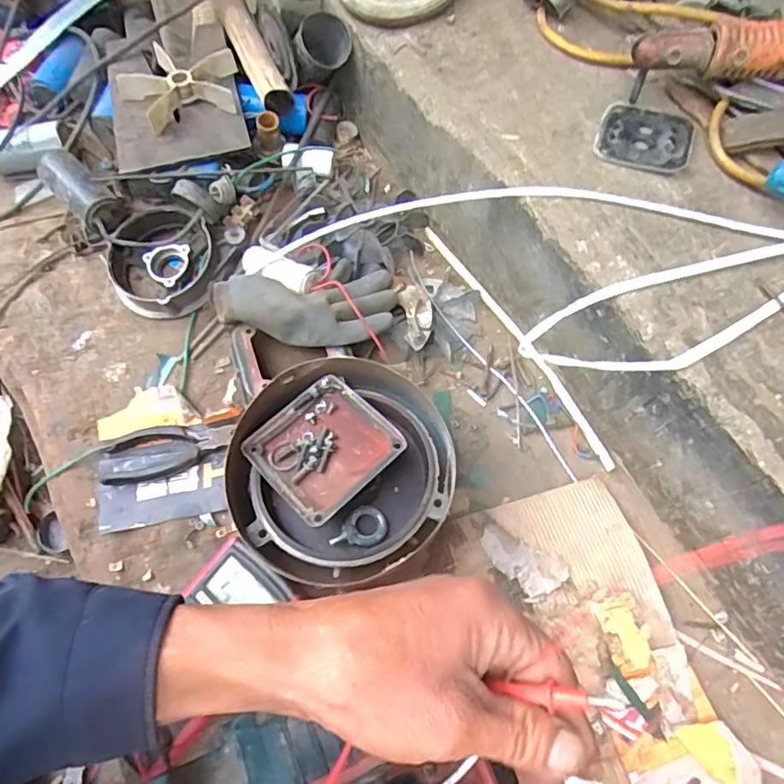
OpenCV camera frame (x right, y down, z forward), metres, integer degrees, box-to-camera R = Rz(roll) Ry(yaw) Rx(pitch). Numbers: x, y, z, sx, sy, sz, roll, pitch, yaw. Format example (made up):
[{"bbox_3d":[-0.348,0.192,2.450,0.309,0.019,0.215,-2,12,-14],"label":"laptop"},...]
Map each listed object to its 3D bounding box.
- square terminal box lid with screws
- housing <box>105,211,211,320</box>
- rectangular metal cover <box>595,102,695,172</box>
[{"bbox_3d":[-0.060,0.048,0.502,0.107,0.023,0.107,-40,70,-18],"label":"square terminal box lid with screws"},{"bbox_3d":[-0.265,-0.151,0.659,0.121,0.050,0.144,-24,66,-12],"label":"housing"},{"bbox_3d":[0.235,-0.238,0.532,0.083,0.005,0.076,19,65,9],"label":"rectangular metal cover"}]

